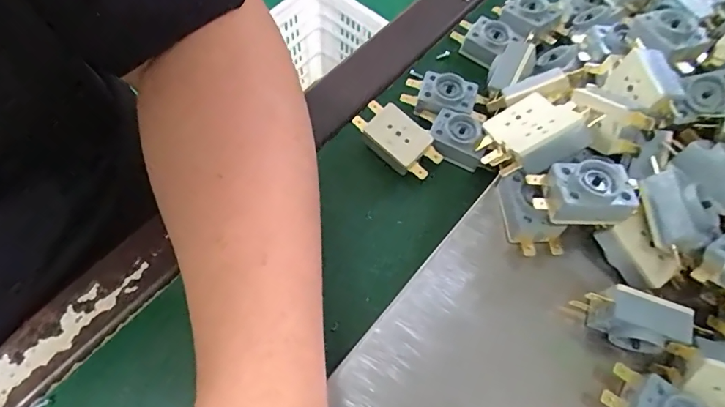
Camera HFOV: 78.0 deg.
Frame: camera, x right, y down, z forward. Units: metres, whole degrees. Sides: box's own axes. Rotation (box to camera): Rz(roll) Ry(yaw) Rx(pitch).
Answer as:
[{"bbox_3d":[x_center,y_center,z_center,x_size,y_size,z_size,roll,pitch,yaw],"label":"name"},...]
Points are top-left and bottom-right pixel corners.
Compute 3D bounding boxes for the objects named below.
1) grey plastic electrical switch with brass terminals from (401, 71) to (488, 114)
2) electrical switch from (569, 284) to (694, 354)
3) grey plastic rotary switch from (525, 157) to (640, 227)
[{"bbox_3d":[0.054,-0.072,0.297,0.053,0.016,0.026,14,64,4],"label":"grey plastic electrical switch with brass terminals"},{"bbox_3d":[0.130,0.057,0.218,0.047,0.028,0.020,21,64,8],"label":"electrical switch"},{"bbox_3d":[0.108,-0.006,0.219,0.047,0.015,0.026,0,63,-3],"label":"grey plastic rotary switch"}]

